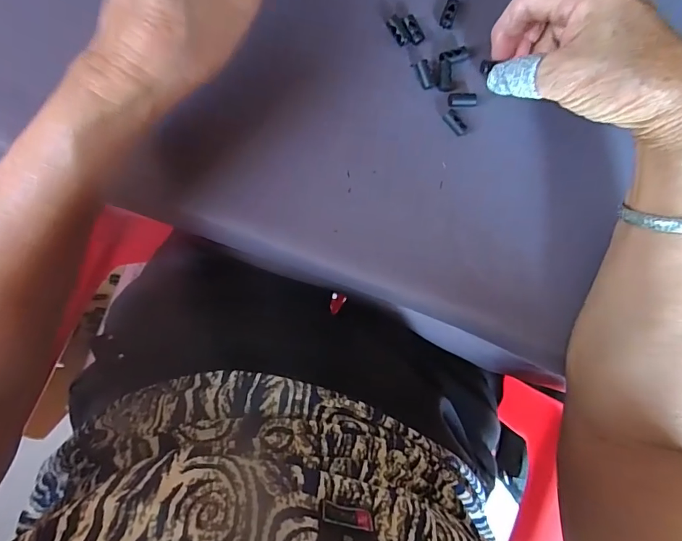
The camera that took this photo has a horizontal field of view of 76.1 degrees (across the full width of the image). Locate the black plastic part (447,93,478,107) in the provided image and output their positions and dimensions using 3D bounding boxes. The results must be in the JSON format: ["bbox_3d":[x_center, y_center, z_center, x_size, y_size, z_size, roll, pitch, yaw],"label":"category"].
[{"bbox_3d":[0.085,-0.119,0.301,0.020,0.004,0.011,-1,92,-7],"label":"black plastic part"}]

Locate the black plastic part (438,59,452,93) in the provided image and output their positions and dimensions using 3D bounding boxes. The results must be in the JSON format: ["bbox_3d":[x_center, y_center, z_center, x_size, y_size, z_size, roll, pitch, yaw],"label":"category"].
[{"bbox_3d":[0.072,-0.135,0.301,0.010,0.004,0.022,1,92,-7],"label":"black plastic part"}]

